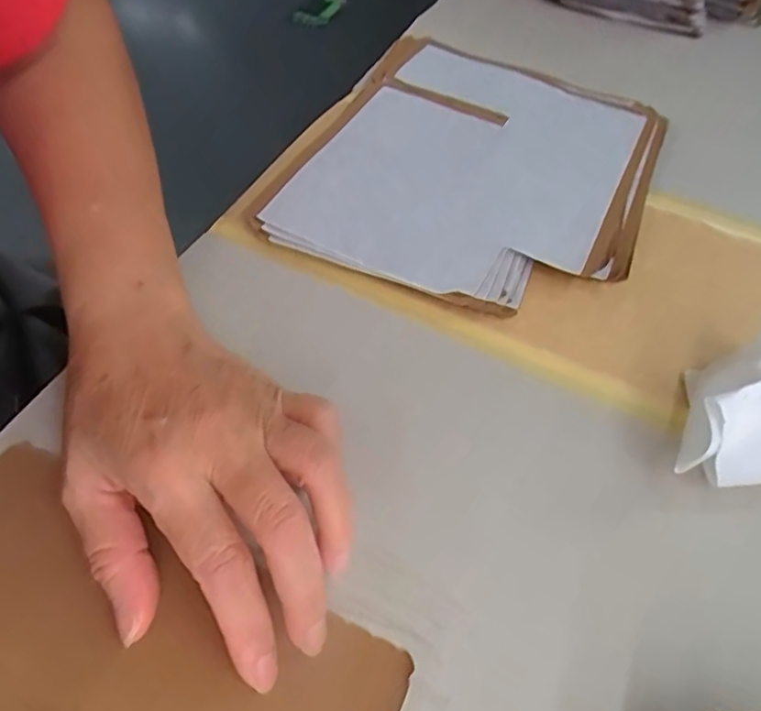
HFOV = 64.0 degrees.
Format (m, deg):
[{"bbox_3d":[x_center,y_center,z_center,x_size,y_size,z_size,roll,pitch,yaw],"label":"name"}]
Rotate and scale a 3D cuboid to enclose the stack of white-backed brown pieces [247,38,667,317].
[{"bbox_3d":[0.072,-0.134,0.405,0.203,0.026,0.268,21,54,10],"label":"stack of white-backed brown pieces"}]

